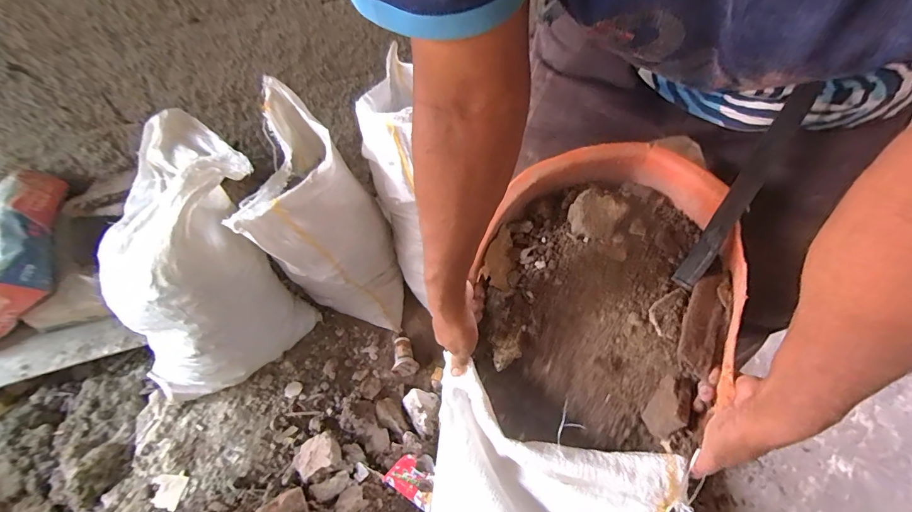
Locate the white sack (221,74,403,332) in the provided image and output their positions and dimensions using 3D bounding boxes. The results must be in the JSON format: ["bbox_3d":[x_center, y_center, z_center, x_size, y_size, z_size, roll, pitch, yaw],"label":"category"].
[{"bbox_3d":[-0.296,-0.082,0.947,0.234,0.535,0.341,-17,54,-7],"label":"white sack"}]

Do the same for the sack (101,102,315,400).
[{"bbox_3d":[-0.563,0.030,0.848,0.392,0.489,0.359,-38,60,-21],"label":"sack"}]

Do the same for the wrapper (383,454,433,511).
[{"bbox_3d":[-0.084,0.457,0.803,0.108,0.016,0.066,25,59,21],"label":"wrapper"}]

